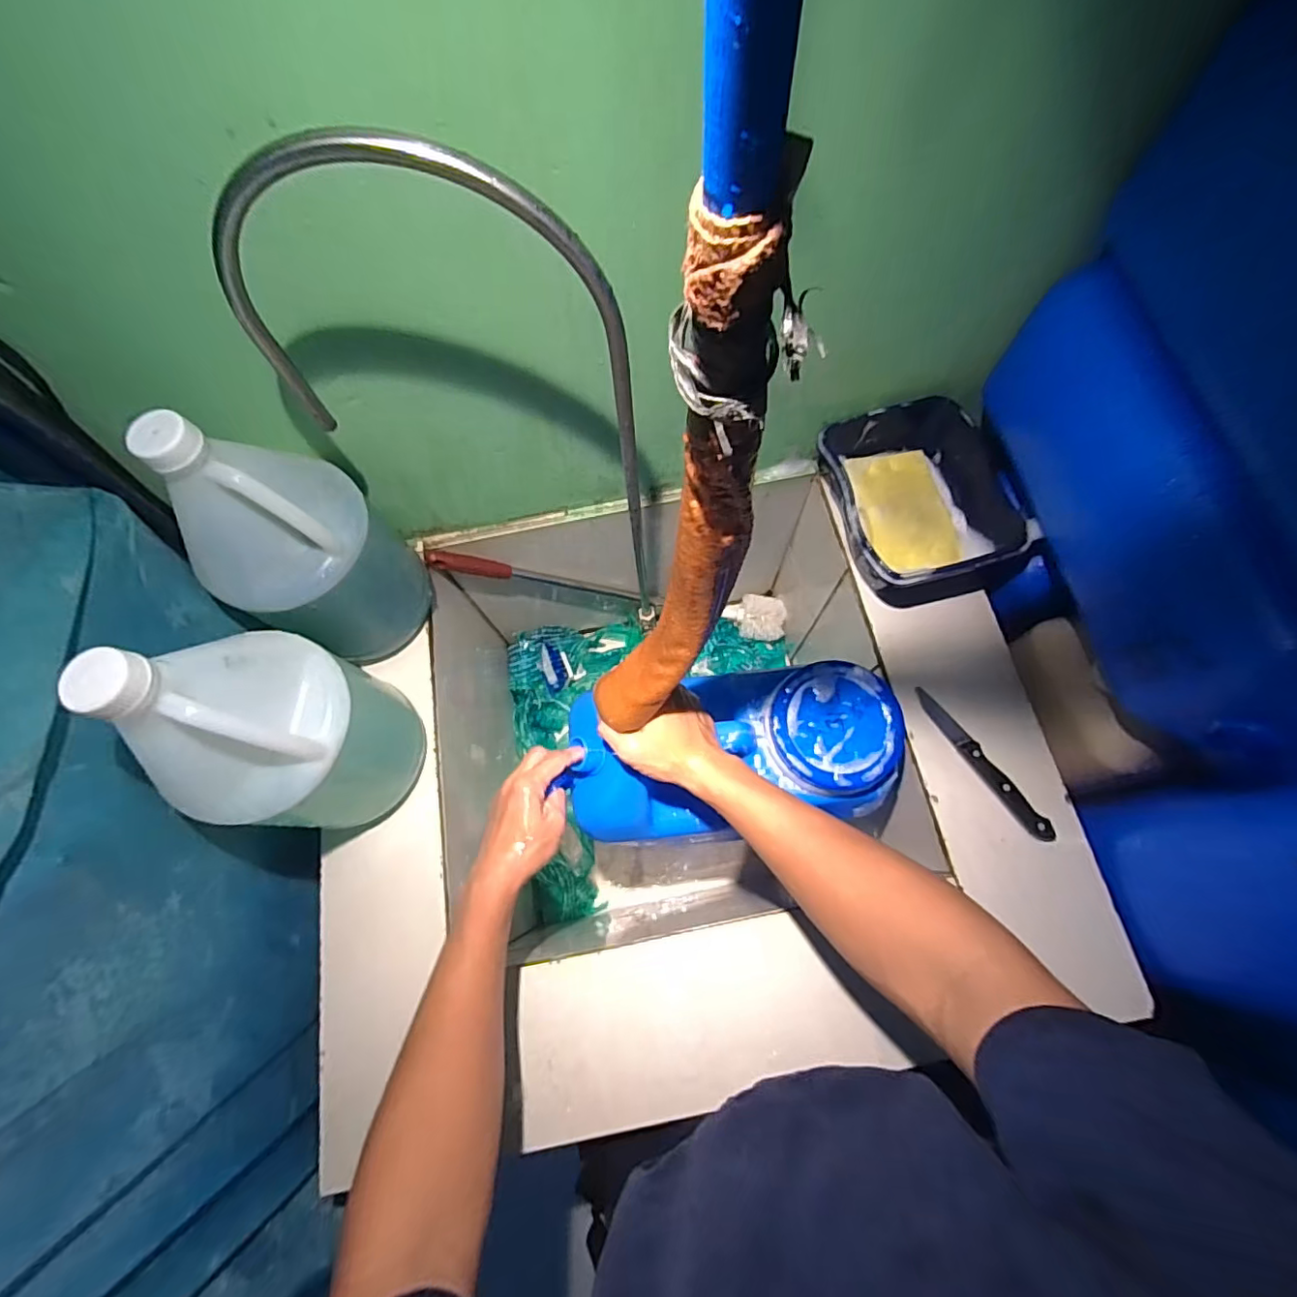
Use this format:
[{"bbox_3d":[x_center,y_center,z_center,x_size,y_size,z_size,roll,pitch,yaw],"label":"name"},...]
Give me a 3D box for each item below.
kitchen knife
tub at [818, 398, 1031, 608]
[{"bbox_3d":[0.334,0.114,0.562,0.020,0.012,0.176,-32,73,-8],"label":"kitchen knife"},{"bbox_3d":[0.283,-0.163,0.619,0.166,0.082,0.224,-17,72,-3],"label":"tub"}]

